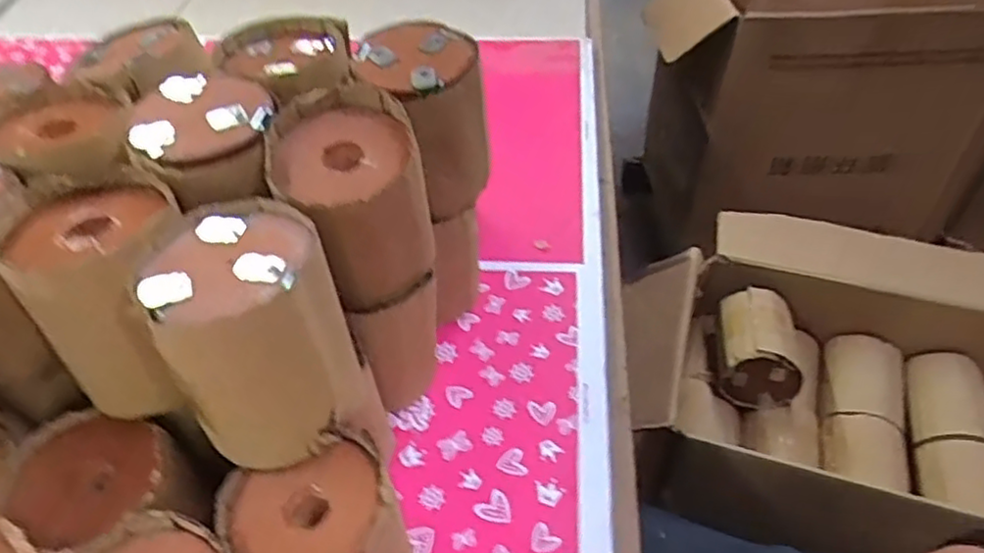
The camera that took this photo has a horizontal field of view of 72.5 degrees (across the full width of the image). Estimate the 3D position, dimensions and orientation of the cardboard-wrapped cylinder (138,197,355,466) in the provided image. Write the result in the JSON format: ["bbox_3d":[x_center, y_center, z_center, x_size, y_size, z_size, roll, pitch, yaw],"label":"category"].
[{"bbox_3d":[-0.119,0.029,0.341,0.084,0.100,0.090,-23,49,-19],"label":"cardboard-wrapped cylinder"}]

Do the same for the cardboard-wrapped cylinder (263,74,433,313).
[{"bbox_3d":[-0.080,-0.039,0.398,0.081,0.110,0.089,-15,47,-13],"label":"cardboard-wrapped cylinder"}]

